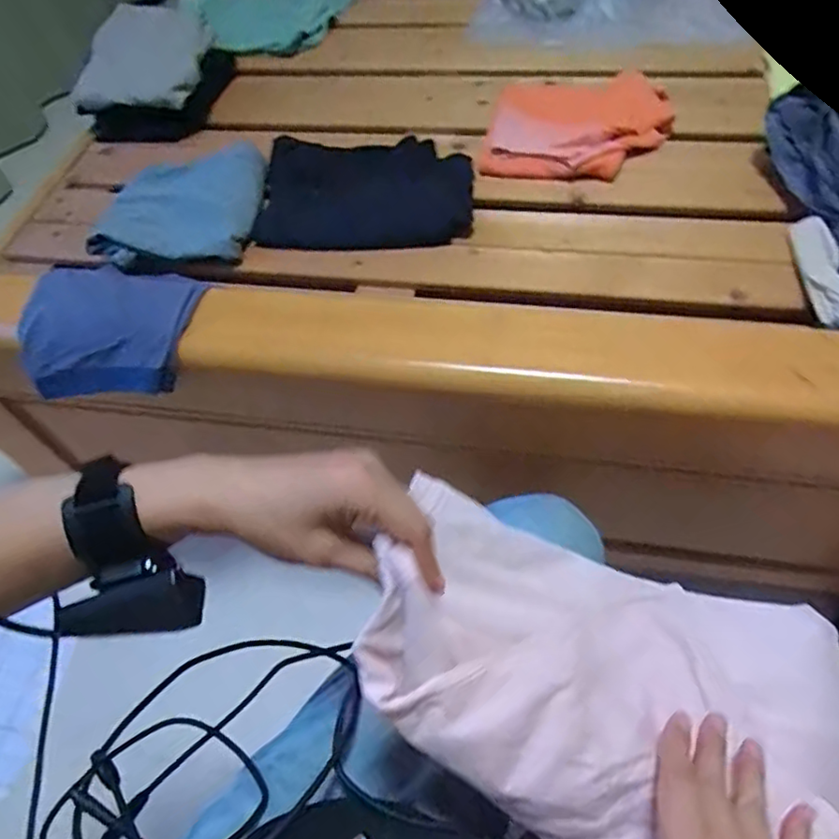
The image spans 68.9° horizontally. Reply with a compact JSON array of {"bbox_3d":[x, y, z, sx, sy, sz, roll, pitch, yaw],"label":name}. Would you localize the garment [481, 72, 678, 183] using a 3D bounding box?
[{"bbox_3d":[0.224,-0.425,0.868,0.246,0.041,0.229,4,57,8],"label":"garment"}]

